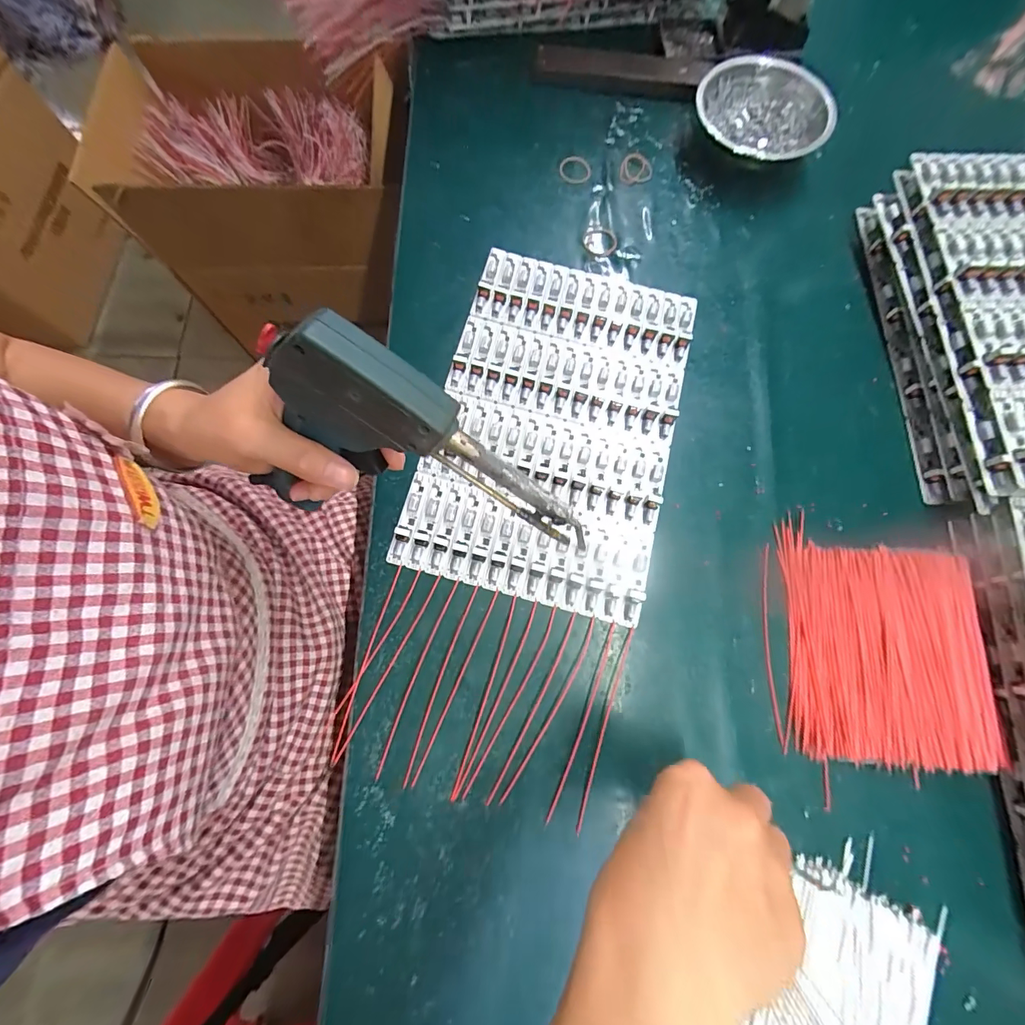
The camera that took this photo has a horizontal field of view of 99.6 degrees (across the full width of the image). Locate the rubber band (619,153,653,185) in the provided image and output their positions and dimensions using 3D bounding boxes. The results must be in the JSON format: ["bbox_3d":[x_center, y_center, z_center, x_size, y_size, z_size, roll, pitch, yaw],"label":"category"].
[{"bbox_3d":[0.124,-0.342,0.432,0.032,0.007,0.037,15,77,5],"label":"rubber band"}]

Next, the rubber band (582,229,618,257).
[{"bbox_3d":[0.082,-0.252,0.406,0.031,0.006,0.028,6,76,3],"label":"rubber band"}]

